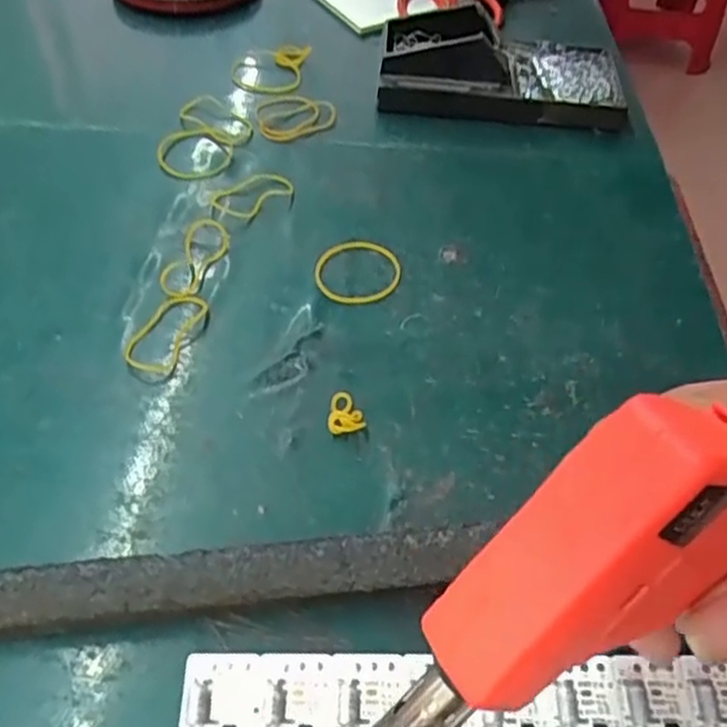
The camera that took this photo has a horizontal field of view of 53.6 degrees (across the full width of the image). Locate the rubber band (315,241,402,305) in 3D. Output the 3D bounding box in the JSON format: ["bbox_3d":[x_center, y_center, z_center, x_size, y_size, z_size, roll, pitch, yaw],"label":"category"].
[{"bbox_3d":[-0.003,-0.049,0.380,0.045,0.004,0.044,1,53,-1],"label":"rubber band"}]

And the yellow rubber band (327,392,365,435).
[{"bbox_3d":[-0.009,0.021,0.323,0.015,0.006,0.021,-10,54,-10],"label":"yellow rubber band"}]

